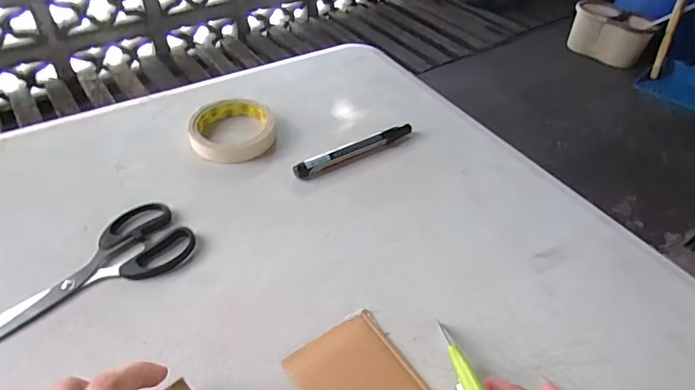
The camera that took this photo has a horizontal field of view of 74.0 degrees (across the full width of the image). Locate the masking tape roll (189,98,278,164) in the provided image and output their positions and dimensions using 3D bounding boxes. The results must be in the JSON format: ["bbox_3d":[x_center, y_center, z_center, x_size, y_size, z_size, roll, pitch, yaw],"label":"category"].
[{"bbox_3d":[-0.125,-0.073,0.507,0.090,0.023,0.095,2,44,-2],"label":"masking tape roll"}]

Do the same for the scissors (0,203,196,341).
[{"bbox_3d":[-0.217,0.063,0.368,0.178,0.011,0.073,-29,53,-30],"label":"scissors"}]

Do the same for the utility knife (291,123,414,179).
[{"bbox_3d":[0.010,-0.048,0.487,0.141,0.015,0.015,-21,49,-24],"label":"utility knife"}]

